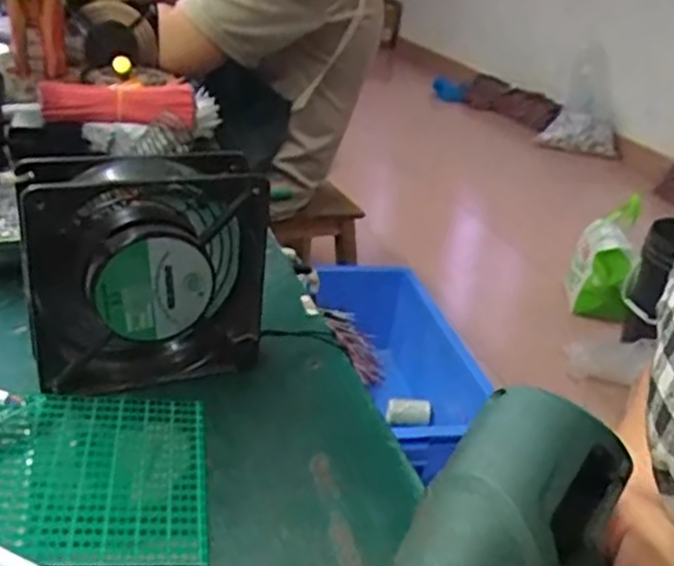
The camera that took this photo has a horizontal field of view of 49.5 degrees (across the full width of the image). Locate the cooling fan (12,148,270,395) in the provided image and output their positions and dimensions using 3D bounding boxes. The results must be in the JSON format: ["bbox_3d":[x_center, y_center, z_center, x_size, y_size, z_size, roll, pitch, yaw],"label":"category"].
[{"bbox_3d":[-0.102,-0.005,0.390,0.117,0.122,0.046,-6,28,-25],"label":"cooling fan"}]

